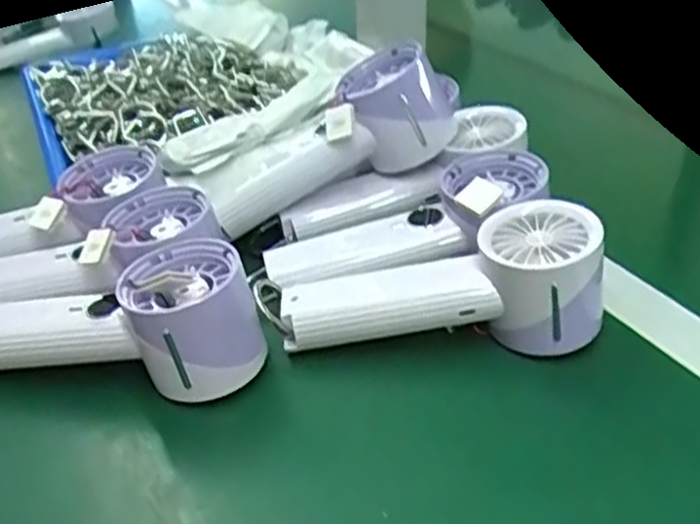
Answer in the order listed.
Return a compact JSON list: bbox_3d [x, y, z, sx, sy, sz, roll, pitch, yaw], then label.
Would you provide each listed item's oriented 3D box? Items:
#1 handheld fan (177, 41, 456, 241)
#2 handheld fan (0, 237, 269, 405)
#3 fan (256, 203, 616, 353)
[{"bbox_3d":[-0.018,-0.075,0.487,0.169,0.057,0.075,-26,34,9],"label":"handheld fan"},{"bbox_3d":[-0.139,0.028,0.393,0.188,0.060,0.062,5,35,8],"label":"handheld fan"},{"bbox_3d":[0.046,0.020,0.407,0.179,0.064,0.058,-11,33,10],"label":"fan"}]

